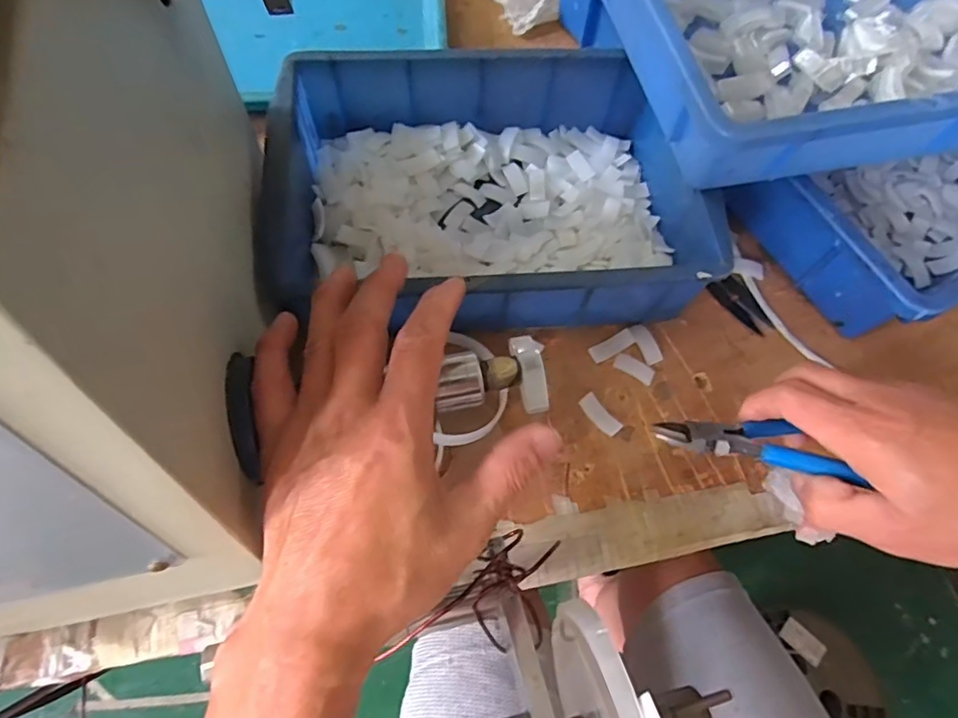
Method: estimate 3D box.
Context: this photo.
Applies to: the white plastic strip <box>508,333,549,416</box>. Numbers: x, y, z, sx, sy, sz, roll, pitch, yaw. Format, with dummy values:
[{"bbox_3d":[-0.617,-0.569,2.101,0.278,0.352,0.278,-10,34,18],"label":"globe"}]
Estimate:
[{"bbox_3d":[0.027,0.008,0.284,0.015,0.004,0.040,-13,92,-9],"label":"white plastic strip"}]

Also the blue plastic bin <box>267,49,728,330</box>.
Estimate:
[{"bbox_3d":[0.009,-0.123,0.407,0.276,0.077,0.200,-4,66,-5],"label":"blue plastic bin"}]

